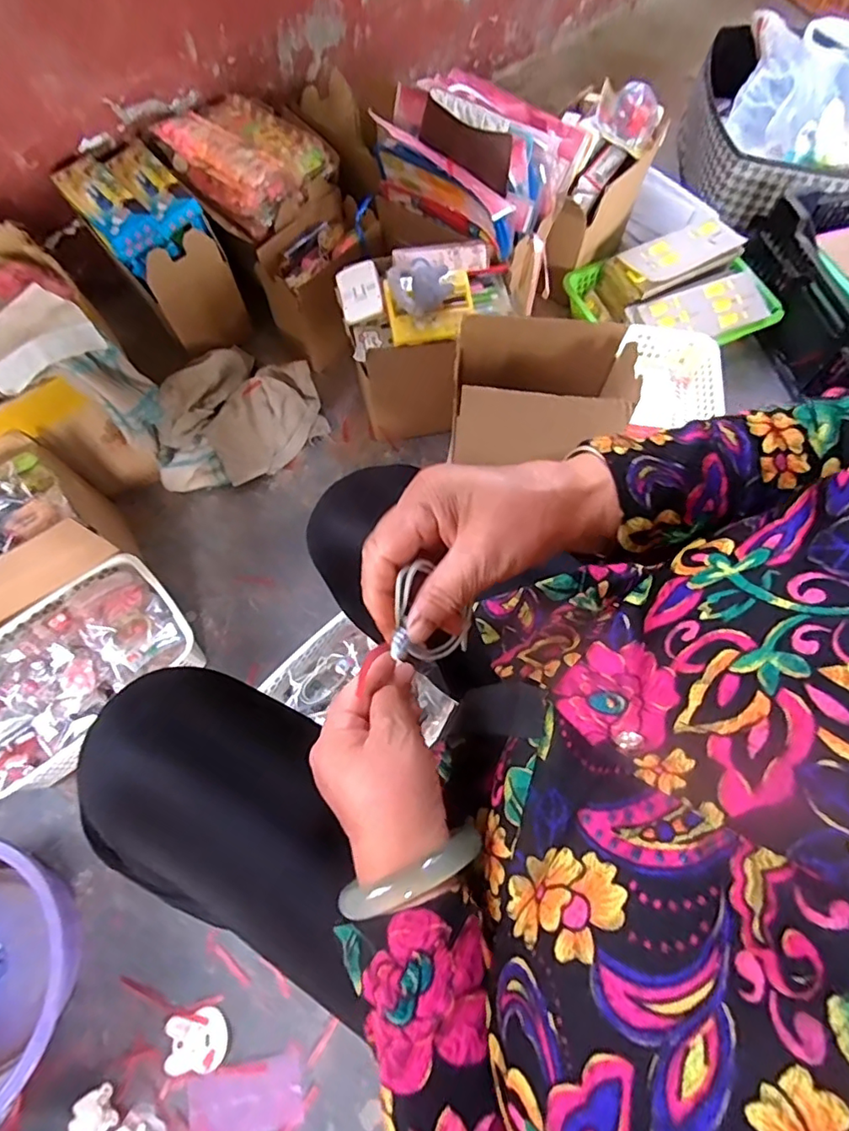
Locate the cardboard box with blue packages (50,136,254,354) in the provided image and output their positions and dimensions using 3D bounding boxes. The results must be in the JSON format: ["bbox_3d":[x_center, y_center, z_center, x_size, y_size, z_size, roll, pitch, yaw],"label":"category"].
[{"bbox_3d":[-0.447,-0.529,0.926,0.154,0.220,0.278,-35,72,-13],"label":"cardboard box with blue packages"}]

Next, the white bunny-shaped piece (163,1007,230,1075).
[{"bbox_3d":[-0.259,0.544,0.639,0.069,0.004,0.057,-9,61,-9],"label":"white bunny-shaped piece"}]

